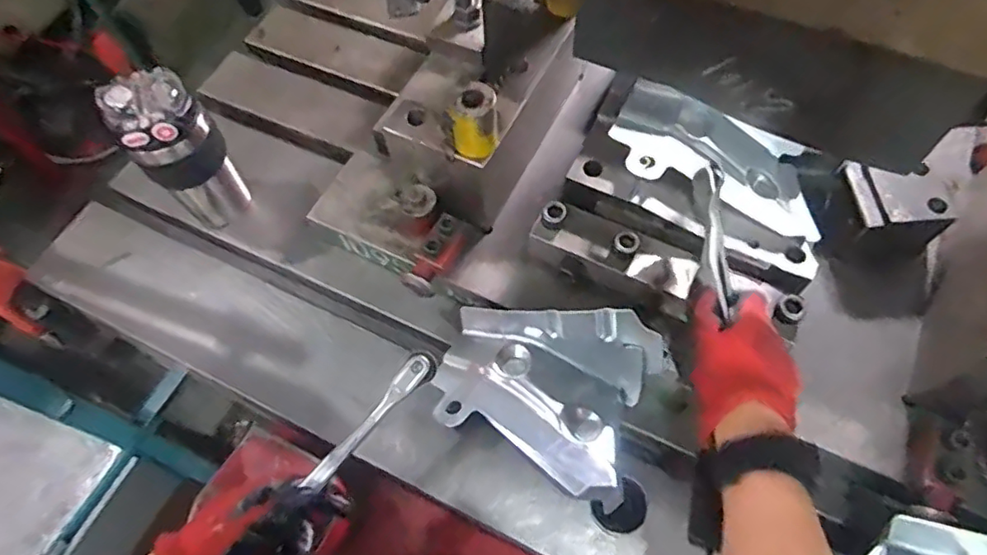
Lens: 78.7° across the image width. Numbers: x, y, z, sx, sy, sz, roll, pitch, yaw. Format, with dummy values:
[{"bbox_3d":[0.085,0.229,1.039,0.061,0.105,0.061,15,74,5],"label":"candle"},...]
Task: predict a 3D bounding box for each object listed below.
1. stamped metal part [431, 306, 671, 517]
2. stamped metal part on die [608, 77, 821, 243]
[{"bbox_3d":[0.041,0.100,0.558,0.197,0.093,0.151,22,65,13],"label":"stamped metal part"},{"bbox_3d":[0.220,-0.117,0.588,0.204,0.032,0.118,21,59,-2],"label":"stamped metal part on die"}]

